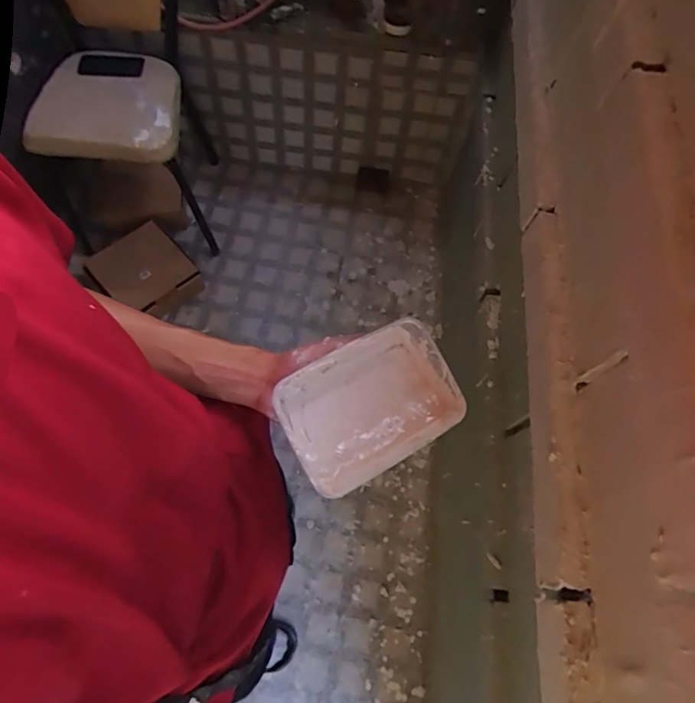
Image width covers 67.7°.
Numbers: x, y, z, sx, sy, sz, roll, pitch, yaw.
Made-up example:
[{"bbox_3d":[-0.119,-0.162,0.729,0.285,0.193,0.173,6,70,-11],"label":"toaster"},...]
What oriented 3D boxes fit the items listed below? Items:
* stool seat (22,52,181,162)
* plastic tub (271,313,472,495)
[{"bbox_3d":[-0.617,-0.637,1.340,0.336,0.074,0.305,2,70,-14],"label":"stool seat"},{"bbox_3d":[0.018,0.050,0.501,0.172,0.055,0.121,-31,95,-19],"label":"plastic tub"}]

